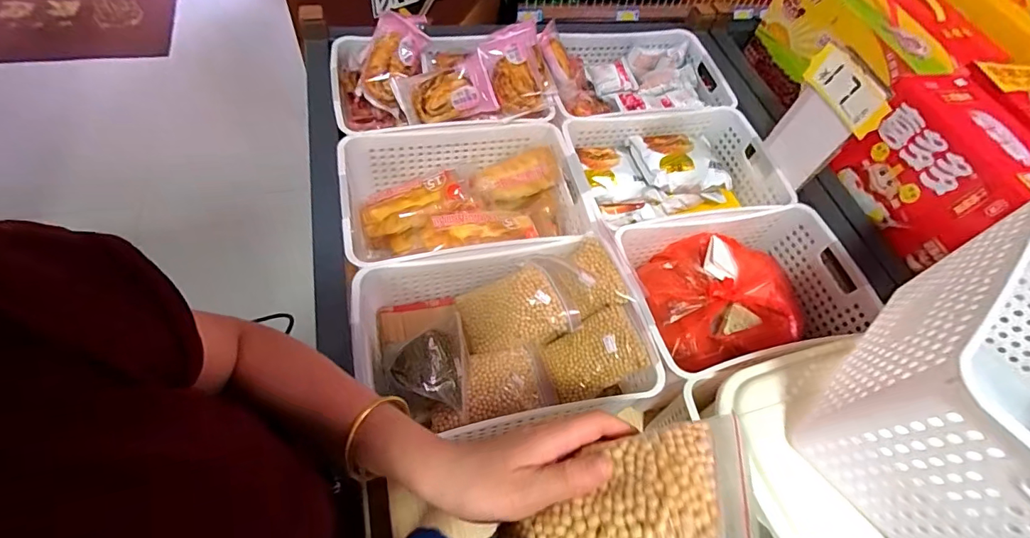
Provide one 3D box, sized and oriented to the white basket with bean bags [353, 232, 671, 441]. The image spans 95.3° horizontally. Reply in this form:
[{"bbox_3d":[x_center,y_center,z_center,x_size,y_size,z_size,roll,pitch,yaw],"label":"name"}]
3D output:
[{"bbox_3d":[-0.018,0.075,0.640,0.364,0.100,0.194,-5,59,-7],"label":"white basket with bean bags"}]

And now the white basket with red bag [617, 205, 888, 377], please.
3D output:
[{"bbox_3d":[0.345,0.029,0.724,0.376,0.122,0.228,-13,60,-12],"label":"white basket with red bag"}]

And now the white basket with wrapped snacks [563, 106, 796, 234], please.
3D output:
[{"bbox_3d":[0.279,-0.164,0.840,0.356,0.104,0.245,-6,59,-8],"label":"white basket with wrapped snacks"}]

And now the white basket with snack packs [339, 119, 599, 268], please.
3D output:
[{"bbox_3d":[-0.075,-0.104,0.741,0.358,0.110,0.248,-10,59,-10],"label":"white basket with snack packs"}]

